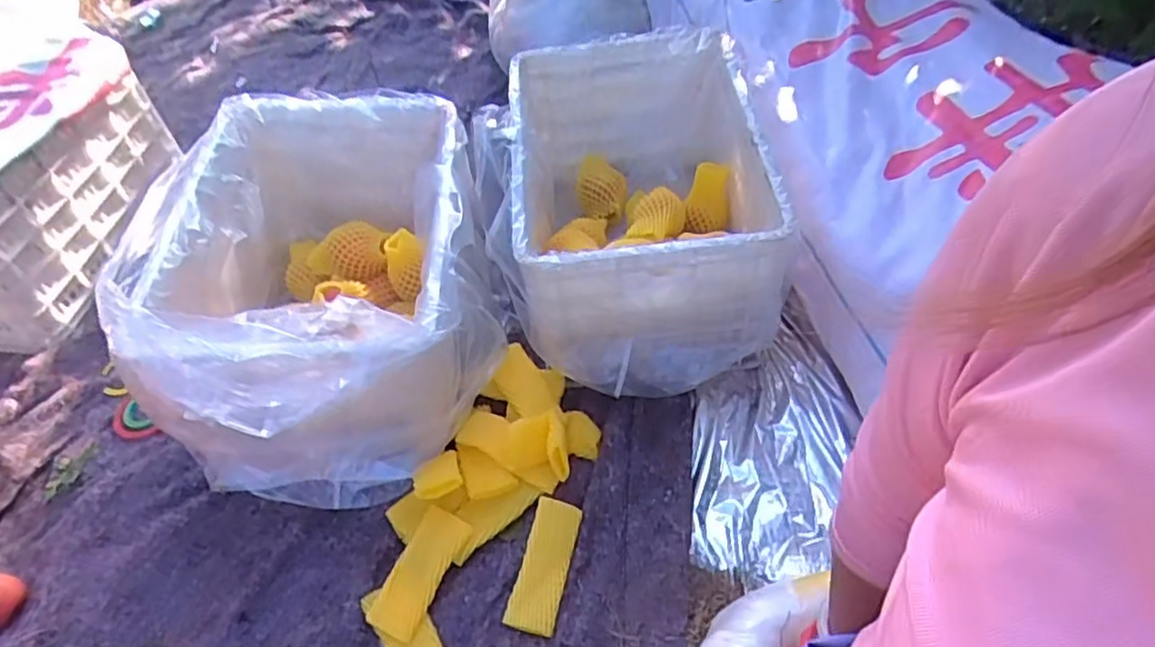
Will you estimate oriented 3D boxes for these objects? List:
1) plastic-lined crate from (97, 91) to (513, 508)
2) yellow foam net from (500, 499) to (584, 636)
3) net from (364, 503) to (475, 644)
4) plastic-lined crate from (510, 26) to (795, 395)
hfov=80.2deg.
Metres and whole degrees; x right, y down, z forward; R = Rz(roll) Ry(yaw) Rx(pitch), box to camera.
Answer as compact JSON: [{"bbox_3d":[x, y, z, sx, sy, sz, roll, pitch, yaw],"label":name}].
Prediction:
[{"bbox_3d":[-0.314,-0.069,0.919,0.442,0.271,0.538,-4,50,-1],"label":"plastic-lined crate"},{"bbox_3d":[-0.039,0.293,0.837,0.058,0.012,0.155,17,59,0],"label":"yellow foam net"},{"bbox_3d":[-0.190,0.299,0.826,0.059,0.016,0.146,30,64,-2],"label":"net"},{"bbox_3d":[0.104,-0.183,1.072,0.384,0.302,0.599,-4,50,-1],"label":"plastic-lined crate"}]

